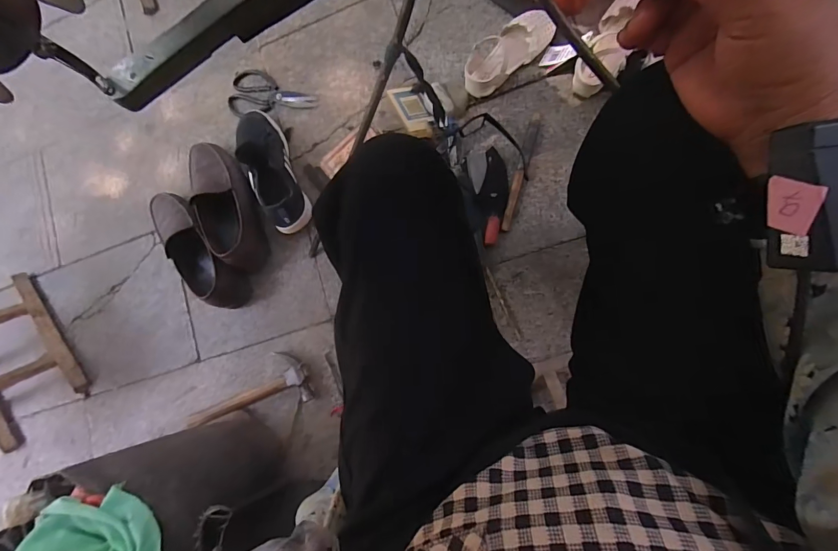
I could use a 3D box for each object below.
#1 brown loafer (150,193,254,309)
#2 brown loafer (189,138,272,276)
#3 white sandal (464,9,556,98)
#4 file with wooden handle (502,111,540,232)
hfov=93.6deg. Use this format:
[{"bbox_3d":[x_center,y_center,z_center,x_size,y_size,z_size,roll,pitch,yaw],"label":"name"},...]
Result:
[{"bbox_3d":[-0.442,-0.049,0.777,0.108,0.077,0.281,-41,80,5],"label":"brown loafer"},{"bbox_3d":[-0.372,-0.139,0.768,0.110,0.084,0.273,-23,83,9],"label":"brown loafer"},{"bbox_3d":[0.145,-0.390,0.694,0.160,0.060,0.092,-39,80,6],"label":"white sandal"},{"bbox_3d":[0.180,-0.181,0.696,0.019,0.014,0.205,17,89,11],"label":"file with wooden handle"}]

